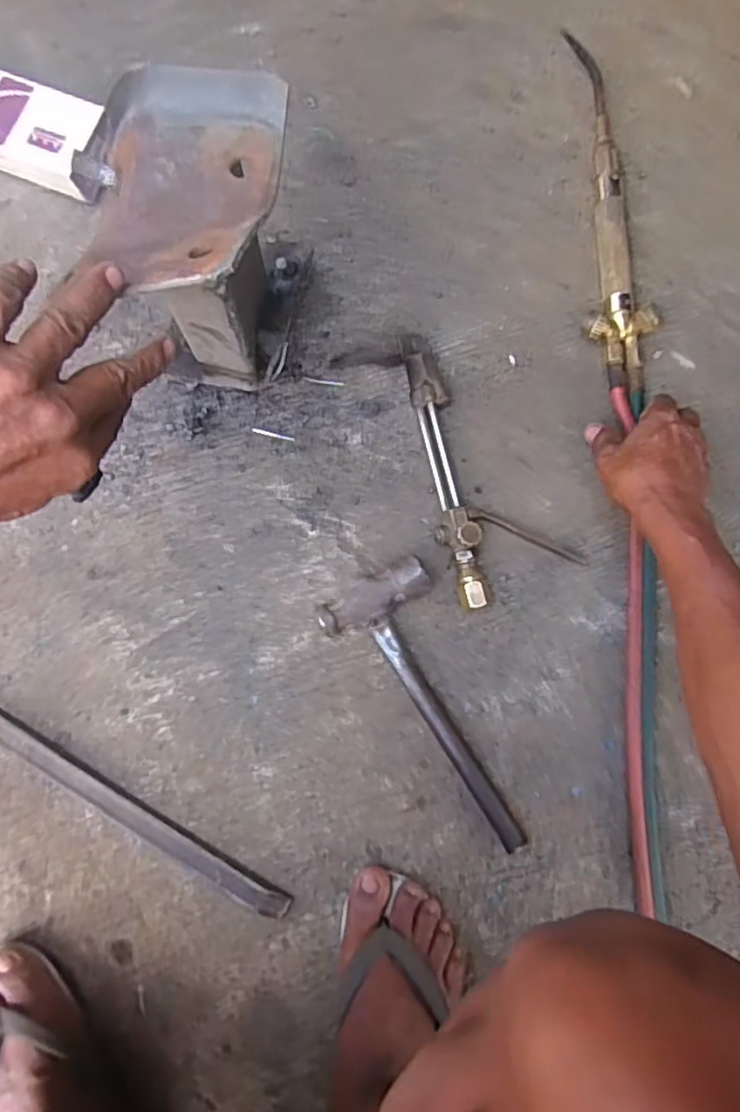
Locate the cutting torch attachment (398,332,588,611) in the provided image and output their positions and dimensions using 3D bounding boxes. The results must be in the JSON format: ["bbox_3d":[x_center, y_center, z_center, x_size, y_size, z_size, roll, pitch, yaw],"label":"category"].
[{"bbox_3d":[0.093,-0.092,0.585,0.122,0.044,0.264,-23,82,-4],"label":"cutting torch attachment"}]

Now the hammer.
[{"bbox_3d":[0.058,0.139,0.554,0.099,0.039,0.261,-28,82,-5],"label":"hammer"}]

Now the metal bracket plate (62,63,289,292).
[{"bbox_3d":[-0.114,-0.213,0.350,0.118,0.051,0.161,4,81,0],"label":"metal bracket plate"}]

